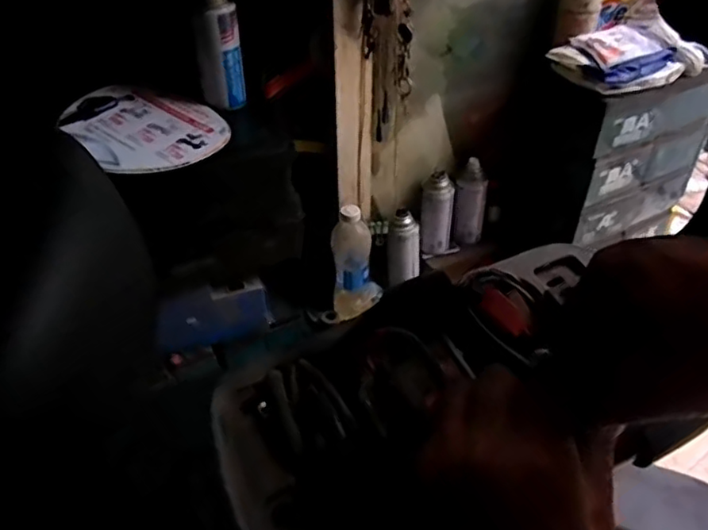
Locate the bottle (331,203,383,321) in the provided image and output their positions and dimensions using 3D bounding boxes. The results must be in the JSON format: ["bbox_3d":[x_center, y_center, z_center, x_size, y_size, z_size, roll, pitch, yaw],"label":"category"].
[{"bbox_3d":[0.001,-0.006,1.044,0.074,0.212,0.063,-1,40,0],"label":"bottle"}]

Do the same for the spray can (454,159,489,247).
[{"bbox_3d":[0.220,-0.115,1.156,0.056,0.151,0.055,8,41,11],"label":"spray can"}]

